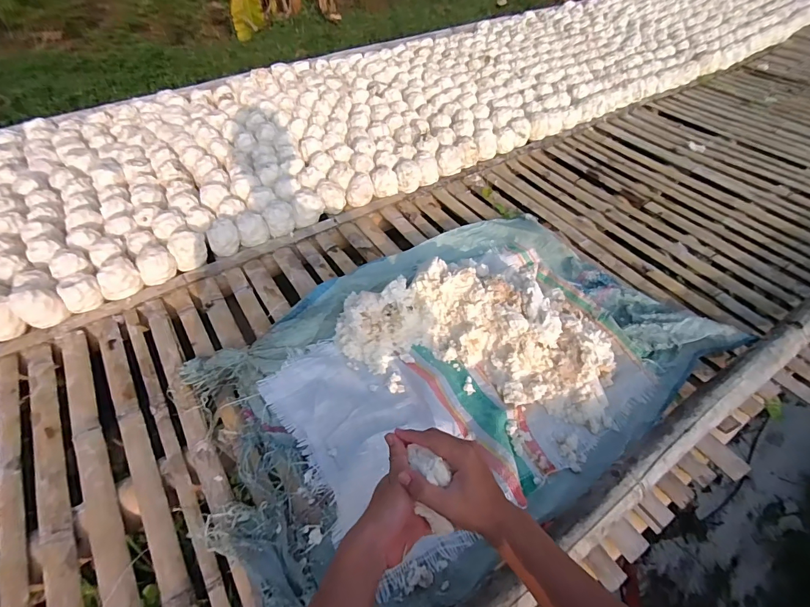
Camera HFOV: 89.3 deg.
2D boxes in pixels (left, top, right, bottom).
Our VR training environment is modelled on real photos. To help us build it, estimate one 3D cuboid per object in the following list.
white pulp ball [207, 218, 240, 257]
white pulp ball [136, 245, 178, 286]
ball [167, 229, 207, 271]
[{"bbox_3d":[-0.485,-0.179,1.089,0.080,0.070,0.109,-22,55,-19],"label":"white pulp ball"},{"bbox_3d":[-0.614,-0.093,1.016,0.082,0.076,0.088,1,51,-2],"label":"white pulp ball"},{"bbox_3d":[-0.551,-0.136,1.046,0.090,0.075,0.070,-28,58,-22],"label":"ball"}]

